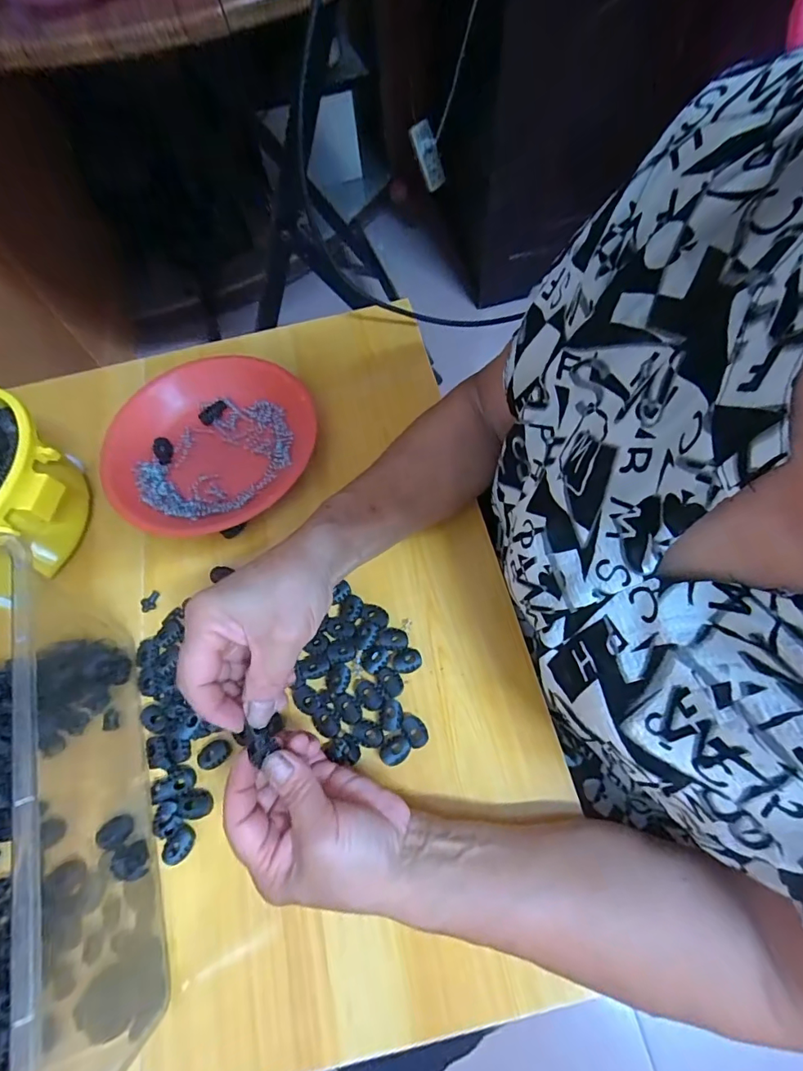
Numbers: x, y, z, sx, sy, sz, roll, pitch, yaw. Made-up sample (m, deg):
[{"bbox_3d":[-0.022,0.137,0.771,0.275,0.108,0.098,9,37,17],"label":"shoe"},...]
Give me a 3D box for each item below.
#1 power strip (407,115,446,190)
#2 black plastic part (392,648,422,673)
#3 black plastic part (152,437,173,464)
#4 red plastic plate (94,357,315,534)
[{"bbox_3d":[0.061,-0.870,1.099,0.047,0.141,0.034,-12,65,19],"label":"power strip"},{"bbox_3d":[0.004,0.095,0.364,0.021,0.007,0.017,-20,66,-5],"label":"black plastic part"},{"bbox_3d":[-0.231,-0.083,0.465,0.017,0.007,0.030,-30,67,-9],"label":"black plastic part"},{"bbox_3d":[-0.178,-0.088,0.450,0.182,0.024,0.194,-2,66,4],"label":"red plastic plate"}]

